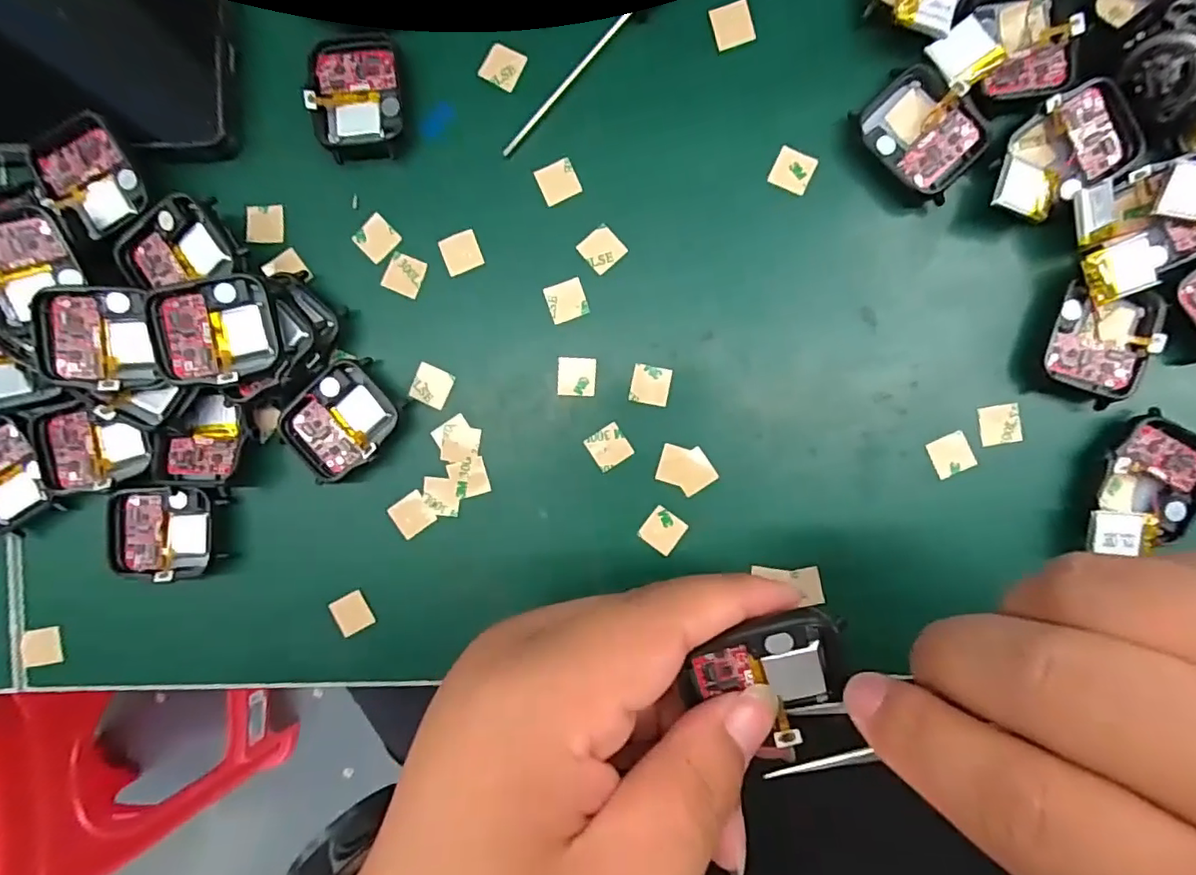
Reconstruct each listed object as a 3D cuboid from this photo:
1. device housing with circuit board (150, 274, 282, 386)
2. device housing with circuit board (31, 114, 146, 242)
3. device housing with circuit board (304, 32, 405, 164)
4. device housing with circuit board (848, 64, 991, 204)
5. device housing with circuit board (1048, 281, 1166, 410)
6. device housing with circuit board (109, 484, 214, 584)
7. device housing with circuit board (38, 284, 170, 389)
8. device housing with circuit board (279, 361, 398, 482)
[{"bbox_3d":[-0.140,-0.039,0.211,0.040,0.006,0.038,-7,92,-12],"label":"device housing with circuit board"},{"bbox_3d":[-0.197,-0.102,0.225,0.033,0.010,0.041,-26,93,1],"label":"device housing with circuit board"},{"bbox_3d":[-0.095,-0.135,0.228,0.035,0.007,0.045,-4,93,0],"label":"device housing with circuit board"},{"bbox_3d":[0.123,-0.117,0.220,0.044,0.010,0.035,42,92,-2],"label":"device housing with circuit board"},{"bbox_3d":[0.189,-0.035,0.218,0.035,0.015,0.043,11,93,-1],"label":"device housing with circuit board"},{"bbox_3d":[-0.177,0.038,0.236,0.039,0.016,0.036,-1,93,0],"label":"device housing with circuit board"},{"bbox_3d":[-0.186,-0.036,0.215,0.038,0.010,0.037,-2,96,-12],"label":"device housing with circuit board"},{"bbox_3d":[-0.104,-0.006,0.231,0.043,0.011,0.036,-40,93,2],"label":"device housing with circuit board"}]

